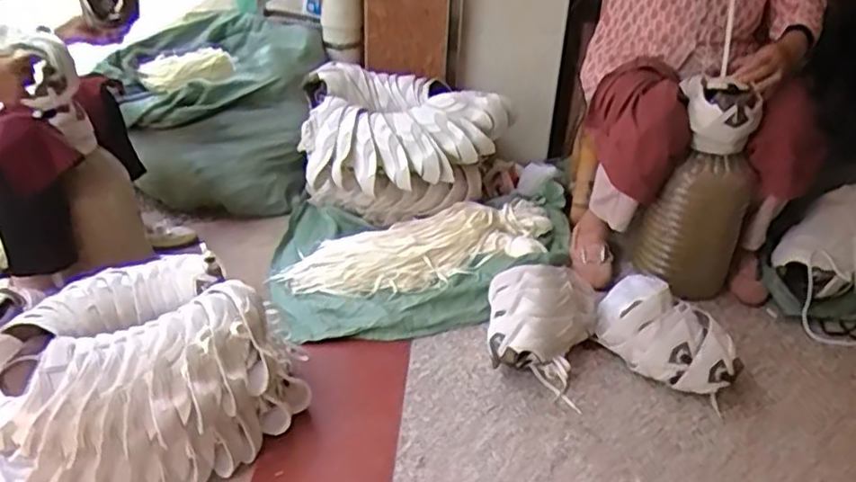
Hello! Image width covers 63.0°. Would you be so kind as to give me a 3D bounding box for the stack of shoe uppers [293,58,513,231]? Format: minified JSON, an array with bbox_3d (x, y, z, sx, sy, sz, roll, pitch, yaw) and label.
[{"bbox_3d":[-0.062,-0.227,1.620,0.434,0.300,0.248,-6,32,-13],"label":"stack of shoe uppers"}]

